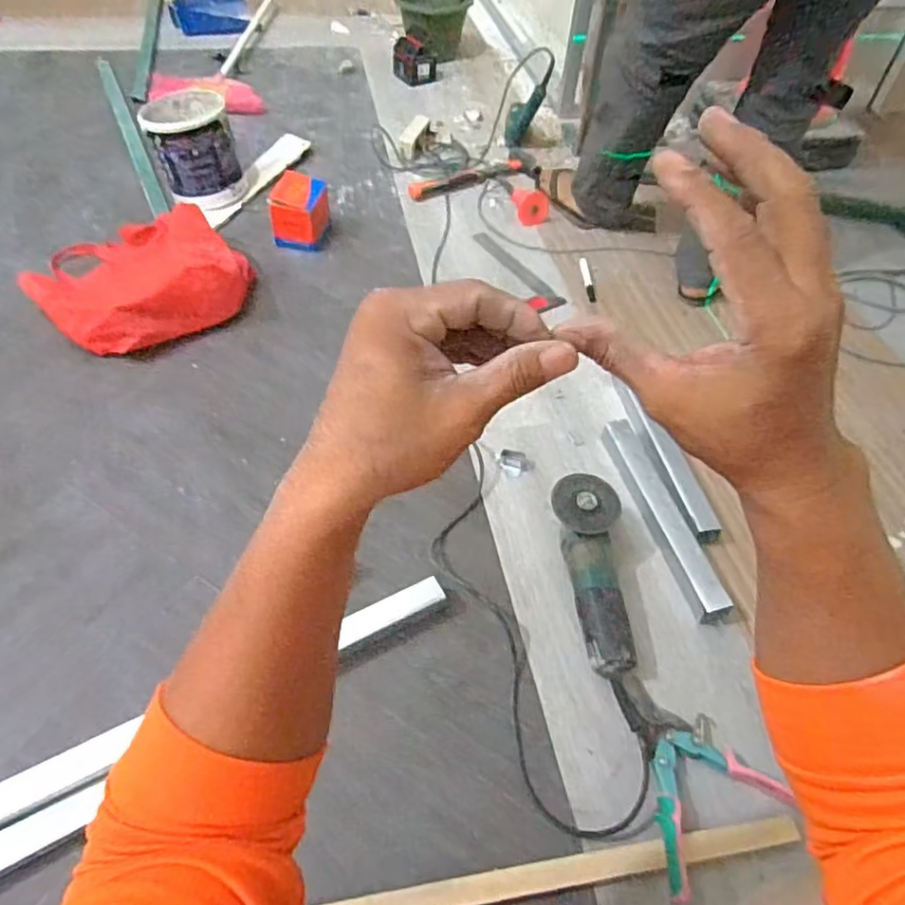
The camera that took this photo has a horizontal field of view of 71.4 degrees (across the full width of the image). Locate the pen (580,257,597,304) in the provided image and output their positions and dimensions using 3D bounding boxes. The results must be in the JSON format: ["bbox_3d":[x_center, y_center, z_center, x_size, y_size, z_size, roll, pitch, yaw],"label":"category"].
[{"bbox_3d":[0.292,-0.373,1.364,0.020,0.016,0.141,1,54,-5],"label":"pen"}]

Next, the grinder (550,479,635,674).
[{"bbox_3d":[0.196,0.168,0.880,0.092,0.085,0.276,0,51,-4],"label":"grinder"}]

